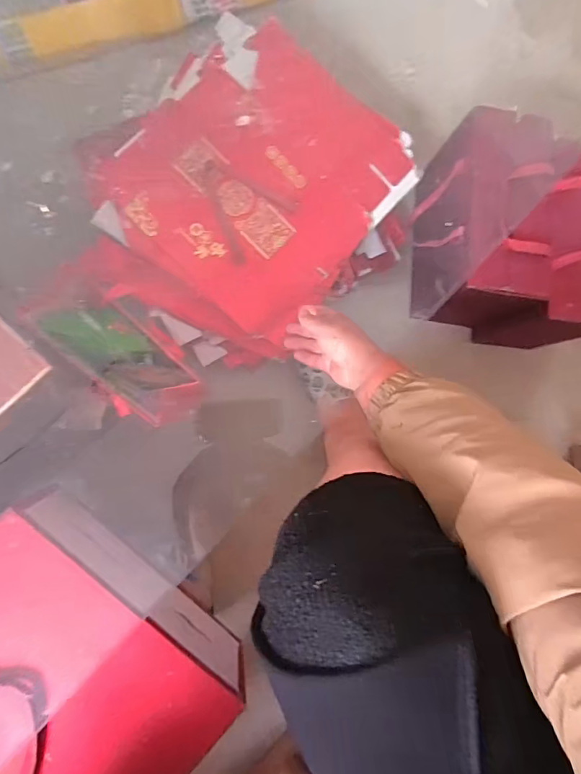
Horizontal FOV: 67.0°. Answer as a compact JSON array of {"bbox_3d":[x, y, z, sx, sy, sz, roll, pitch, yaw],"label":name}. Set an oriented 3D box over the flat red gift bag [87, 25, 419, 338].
[{"bbox_3d":[-0.037,-0.302,0.639,0.335,0.026,0.381,36,81,-4],"label":"flat red gift bag"}]

